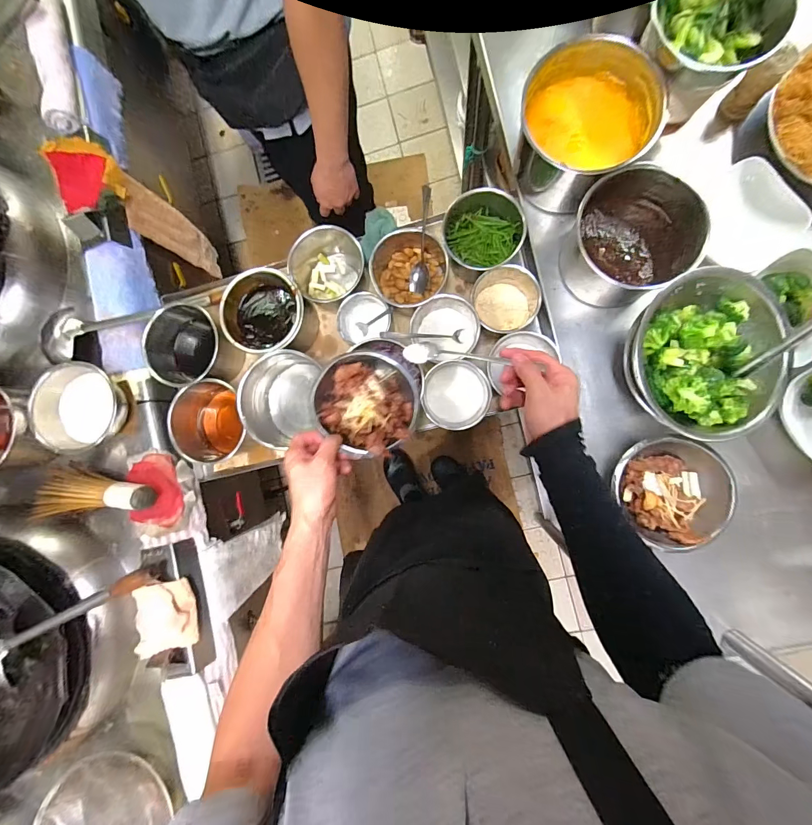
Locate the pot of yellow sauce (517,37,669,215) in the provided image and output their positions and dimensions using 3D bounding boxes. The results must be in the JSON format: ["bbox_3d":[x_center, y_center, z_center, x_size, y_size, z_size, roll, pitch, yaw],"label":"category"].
[{"bbox_3d":[0.268,-0.429,0.579,0.181,0.104,0.180,0,89,6],"label":"pot of yellow sauce"}]

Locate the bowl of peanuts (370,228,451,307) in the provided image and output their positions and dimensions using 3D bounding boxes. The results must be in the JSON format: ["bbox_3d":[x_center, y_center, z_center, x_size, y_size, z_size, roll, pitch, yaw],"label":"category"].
[{"bbox_3d":[0.000,-0.272,0.709,0.140,0.073,0.130,0,89,6],"label":"bowl of peanuts"}]

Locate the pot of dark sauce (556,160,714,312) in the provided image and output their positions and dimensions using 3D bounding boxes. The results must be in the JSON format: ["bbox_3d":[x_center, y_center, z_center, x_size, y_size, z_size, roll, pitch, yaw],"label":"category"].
[{"bbox_3d":[0.328,-0.265,0.575,0.163,0.111,0.175,0,89,6],"label":"pot of dark sauce"}]

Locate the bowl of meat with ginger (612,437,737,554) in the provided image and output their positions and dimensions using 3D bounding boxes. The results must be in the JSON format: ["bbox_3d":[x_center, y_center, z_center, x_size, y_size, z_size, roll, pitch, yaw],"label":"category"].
[{"bbox_3d":[0.403,0.117,0.577,0.141,0.071,0.173,-37,85,4],"label":"bowl of meat with ginger"}]

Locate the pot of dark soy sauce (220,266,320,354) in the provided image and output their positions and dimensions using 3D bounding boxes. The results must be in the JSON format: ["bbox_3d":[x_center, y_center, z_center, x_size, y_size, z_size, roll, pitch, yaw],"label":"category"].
[{"bbox_3d":[-0.259,-0.183,0.730,0.145,0.112,0.149,0,89,6],"label":"pot of dark soy sauce"}]

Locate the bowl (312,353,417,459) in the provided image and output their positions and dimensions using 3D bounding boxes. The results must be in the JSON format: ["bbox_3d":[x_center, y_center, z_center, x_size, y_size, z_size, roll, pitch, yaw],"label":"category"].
[{"bbox_3d":[-0.064,-0.017,0.600,0.166,0.062,0.150,37,93,6],"label":"bowl"}]

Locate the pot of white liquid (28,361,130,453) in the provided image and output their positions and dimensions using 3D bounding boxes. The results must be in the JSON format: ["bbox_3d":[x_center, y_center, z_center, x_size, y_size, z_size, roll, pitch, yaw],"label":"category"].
[{"bbox_3d":[-0.627,-0.010,0.748,0.150,0.093,0.163,0,89,6],"label":"pot of white liquid"}]

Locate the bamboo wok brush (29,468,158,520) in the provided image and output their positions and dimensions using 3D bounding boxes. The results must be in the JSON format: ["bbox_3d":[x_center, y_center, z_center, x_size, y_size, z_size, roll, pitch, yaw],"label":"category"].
[{"bbox_3d":[-0.617,0.162,0.760,0.261,0.079,0.089,-3,88,21],"label":"bamboo wok brush"}]

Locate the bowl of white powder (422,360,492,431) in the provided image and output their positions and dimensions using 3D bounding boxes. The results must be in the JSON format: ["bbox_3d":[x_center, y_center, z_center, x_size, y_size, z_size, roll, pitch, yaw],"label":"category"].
[{"bbox_3d":[0.087,-0.029,0.674,0.117,0.068,0.116,0,89,6],"label":"bowl of white powder"}]

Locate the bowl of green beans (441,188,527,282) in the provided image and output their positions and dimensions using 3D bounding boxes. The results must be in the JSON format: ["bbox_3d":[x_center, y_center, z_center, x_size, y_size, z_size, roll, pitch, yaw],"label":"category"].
[{"bbox_3d":[0.137,-0.316,0.688,0.138,0.085,0.121,20,91,6],"label":"bowl of green beans"}]

